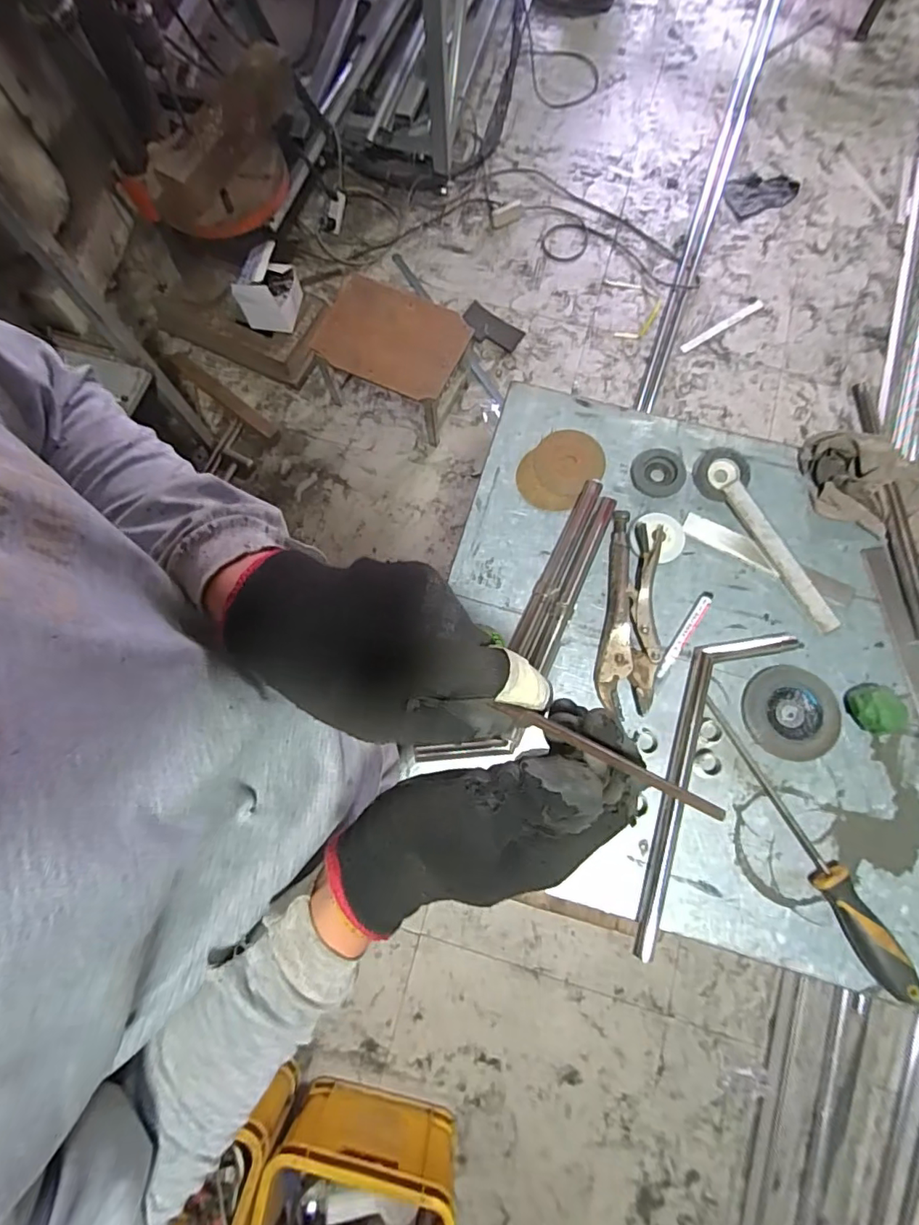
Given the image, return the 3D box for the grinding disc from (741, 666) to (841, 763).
[{"bbox_3d":[0.343,0.104,0.546,0.090,0.010,0.092,0,75,1],"label":"grinding disc"}]

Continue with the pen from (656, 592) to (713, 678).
[{"bbox_3d":[0.243,0.023,0.568,0.014,0.012,0.115,35,79,9],"label":"pen"}]

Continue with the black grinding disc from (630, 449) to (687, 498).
[{"bbox_3d":[0.231,-0.162,0.613,0.060,0.008,0.057,0,75,1],"label":"black grinding disc"}]

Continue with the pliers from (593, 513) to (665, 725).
[{"bbox_3d":[0.186,-0.001,0.565,0.060,0.015,0.209,10,76,4],"label":"pliers"}]

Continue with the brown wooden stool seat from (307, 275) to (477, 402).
[{"bbox_3d":[-0.195,-0.744,1.421,0.415,0.031,0.286,28,79,14],"label":"brown wooden stool seat"}]

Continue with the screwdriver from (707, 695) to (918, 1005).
[{"bbox_3d":[0.332,0.219,0.508,0.032,0.031,0.294,-28,77,-6],"label":"screwdriver"}]

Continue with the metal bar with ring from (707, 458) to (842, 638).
[{"bbox_3d":[0.348,-0.077,0.585,0.033,0.015,0.217,-28,77,-6],"label":"metal bar with ring"}]

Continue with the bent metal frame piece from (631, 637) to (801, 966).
[{"bbox_3d":[0.240,0.164,0.533,0.083,0.019,0.347,26,77,8],"label":"bent metal frame piece"}]

